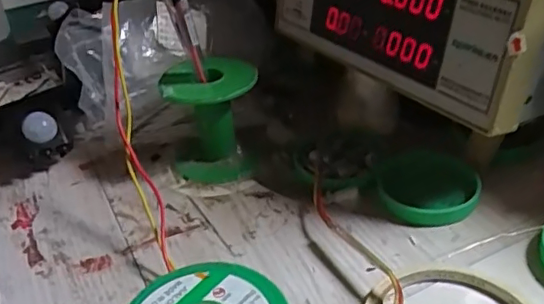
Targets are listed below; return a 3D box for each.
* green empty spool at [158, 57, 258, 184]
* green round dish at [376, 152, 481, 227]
[{"bbox_3d":[-0.042,-0.024,0.412,0.063,0.076,0.060,-9,35,-6],"label":"green empty spool"},{"bbox_3d":[0.104,0.021,0.381,0.063,0.014,0.068,-1,35,6],"label":"green round dish"}]

